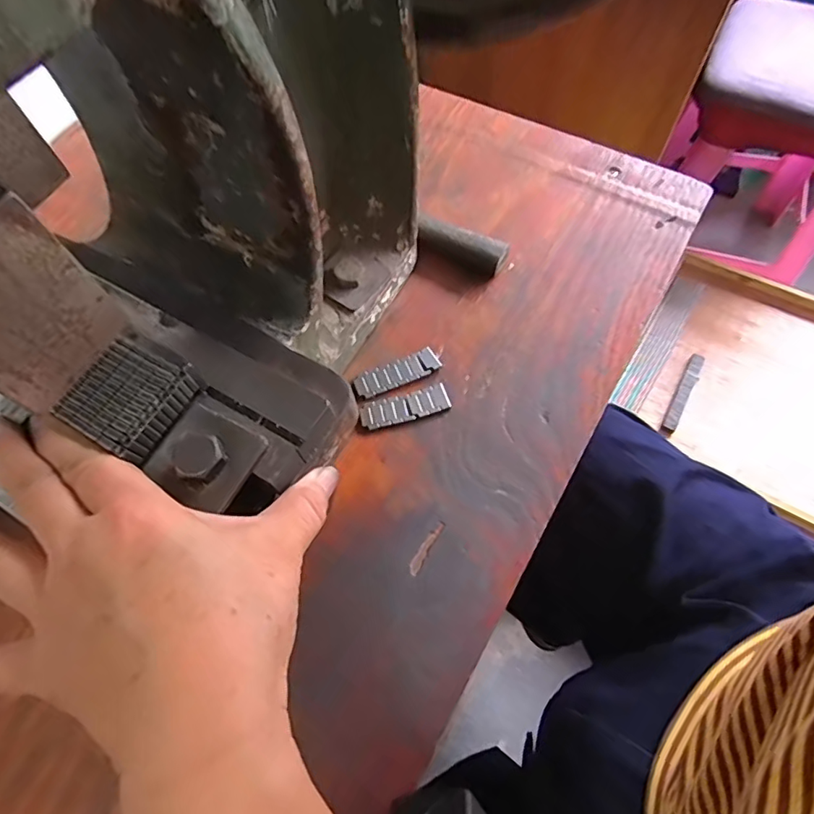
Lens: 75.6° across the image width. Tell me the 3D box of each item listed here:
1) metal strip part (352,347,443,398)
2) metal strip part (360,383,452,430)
[{"bbox_3d":[-0.006,-0.022,0.331,0.054,0.004,0.018,-22,66,-8],"label":"metal strip part"},{"bbox_3d":[-0.001,0.000,0.321,0.054,0.004,0.017,-16,65,-5],"label":"metal strip part"}]

